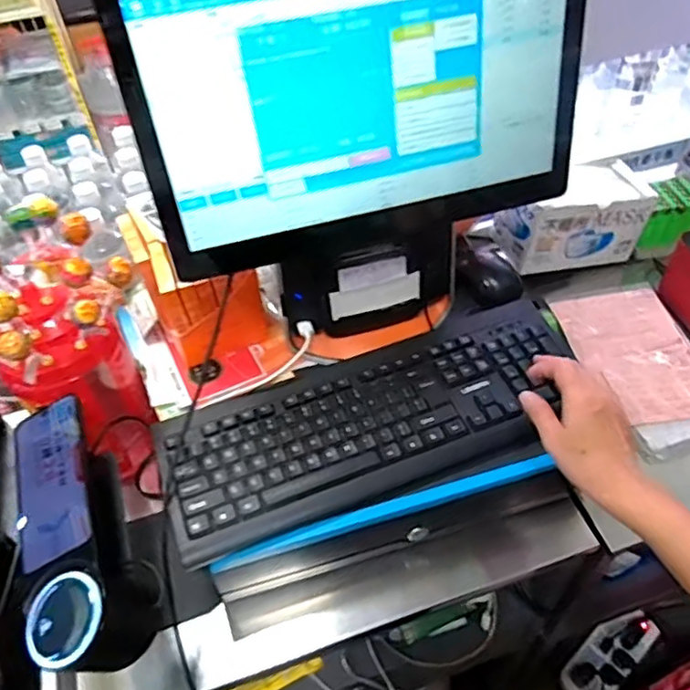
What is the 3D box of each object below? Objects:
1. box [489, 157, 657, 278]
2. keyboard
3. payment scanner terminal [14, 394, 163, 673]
[{"bbox_3d":[0.326,-0.185,0.907,0.205,0.116,0.107,-13,50,-9],"label":"box"},{"bbox_3d":[0.038,0.070,0.657,0.452,0.028,0.174,-22,52,-16],"label":"keyboard"},{"bbox_3d":[-0.243,0.169,0.565,0.099,0.083,0.241,-21,52,-15],"label":"payment scanner terminal"}]

